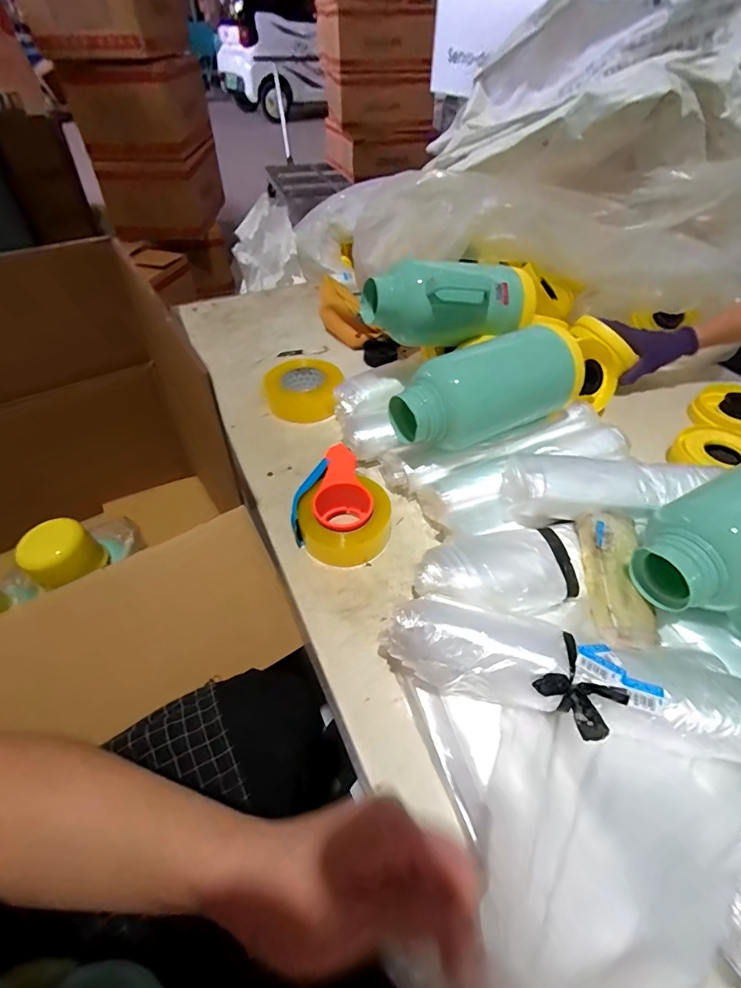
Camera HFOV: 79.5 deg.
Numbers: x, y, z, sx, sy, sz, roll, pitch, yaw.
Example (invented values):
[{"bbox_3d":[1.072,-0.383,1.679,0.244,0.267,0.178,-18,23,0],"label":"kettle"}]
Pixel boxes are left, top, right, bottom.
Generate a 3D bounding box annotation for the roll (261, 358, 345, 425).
[{"bbox_3d":[-0.119,-0.185,0.796,0.129,0.056,0.129,0,47,0],"label":"roll"}]

